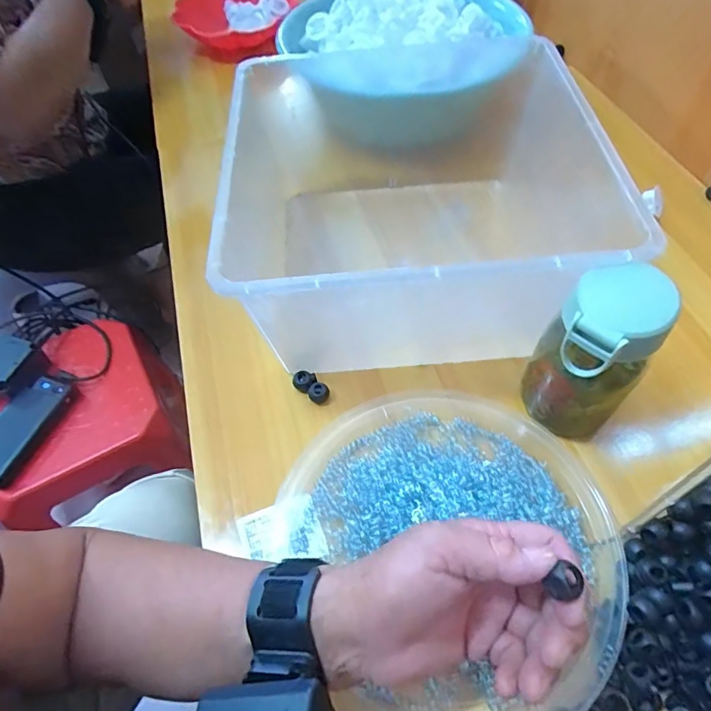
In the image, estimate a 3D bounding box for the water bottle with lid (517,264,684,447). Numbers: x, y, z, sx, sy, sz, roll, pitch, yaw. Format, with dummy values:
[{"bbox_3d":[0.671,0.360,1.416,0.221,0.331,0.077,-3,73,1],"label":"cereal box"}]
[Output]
[{"bbox_3d":[0.165,0.004,0.356,0.067,0.136,0.057,26,61,19],"label":"water bottle with lid"}]

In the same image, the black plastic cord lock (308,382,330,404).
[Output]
[{"bbox_3d":[-0.031,0.032,0.429,0.017,0.012,0.014,-12,56,-6],"label":"black plastic cord lock"}]

